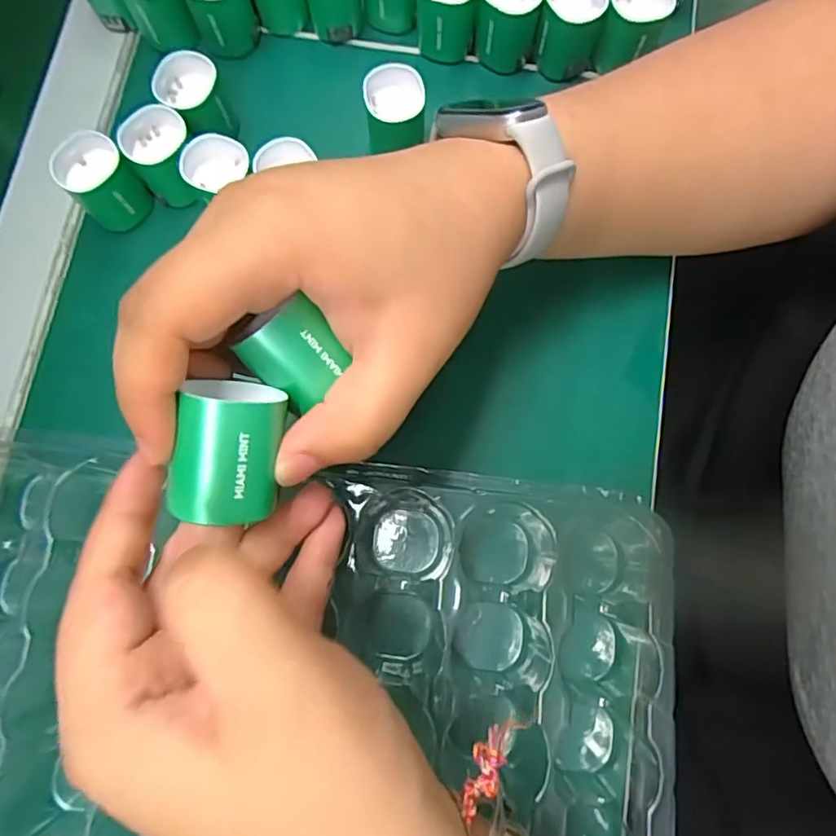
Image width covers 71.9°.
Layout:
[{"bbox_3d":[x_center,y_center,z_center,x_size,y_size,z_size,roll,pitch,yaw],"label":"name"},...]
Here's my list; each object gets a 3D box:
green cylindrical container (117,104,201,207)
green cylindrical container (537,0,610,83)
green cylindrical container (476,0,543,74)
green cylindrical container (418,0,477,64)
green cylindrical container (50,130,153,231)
[{"bbox_3d":[-0.120,-0.124,0.278,0.029,0.037,0.032,-29,79,-7],"label":"green cylindrical container"},{"bbox_3d":[0.076,-0.197,0.290,0.030,0.035,0.029,9,78,1],"label":"green cylindrical container"},{"bbox_3d":[0.045,-0.201,0.292,0.029,0.037,0.027,0,78,-1],"label":"green cylindrical container"},{"bbox_3d":[0.015,-0.205,0.294,0.030,0.039,0.028,0,78,-1],"label":"green cylindrical container"},{"bbox_3d":[-0.149,-0.111,0.275,0.029,0.038,0.029,0,78,-1],"label":"green cylindrical container"}]

